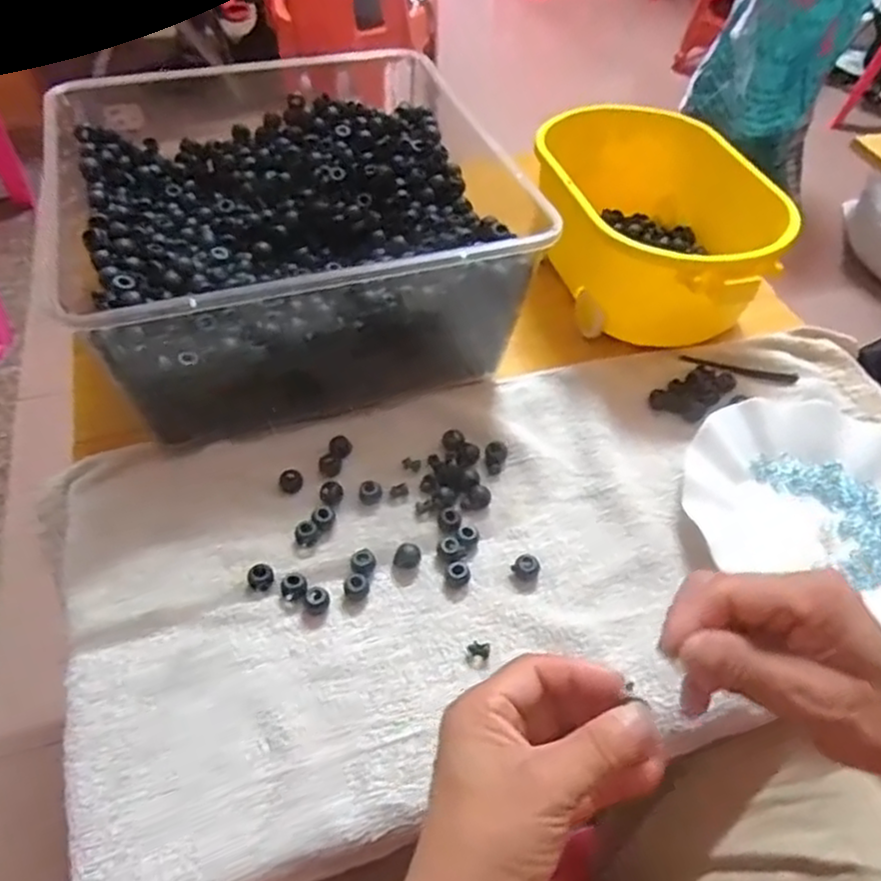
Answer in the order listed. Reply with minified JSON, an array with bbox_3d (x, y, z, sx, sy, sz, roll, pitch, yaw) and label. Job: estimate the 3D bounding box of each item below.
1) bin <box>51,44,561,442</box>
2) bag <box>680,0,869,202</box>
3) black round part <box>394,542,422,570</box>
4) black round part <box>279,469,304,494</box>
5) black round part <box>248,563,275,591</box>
[{"bbox_3d":[-0.112,-0.152,0.528,0.278,0.125,0.296,-15,52,-19],"label":"bin"},{"bbox_3d":[0.692,-0.806,1.424,0.284,0.545,0.297,20,49,11],"label":"bag"},{"bbox_3d":[-0.020,0.071,0.436,0.015,0.011,0.012,9,48,1],"label":"black round part"},{"bbox_3d":[-0.100,0.027,0.474,0.016,0.007,0.016,3,48,-4],"label":"black round part"},{"bbox_3d":[-0.108,0.080,0.425,0.015,0.013,0.016,3,48,-4],"label":"black round part"}]

